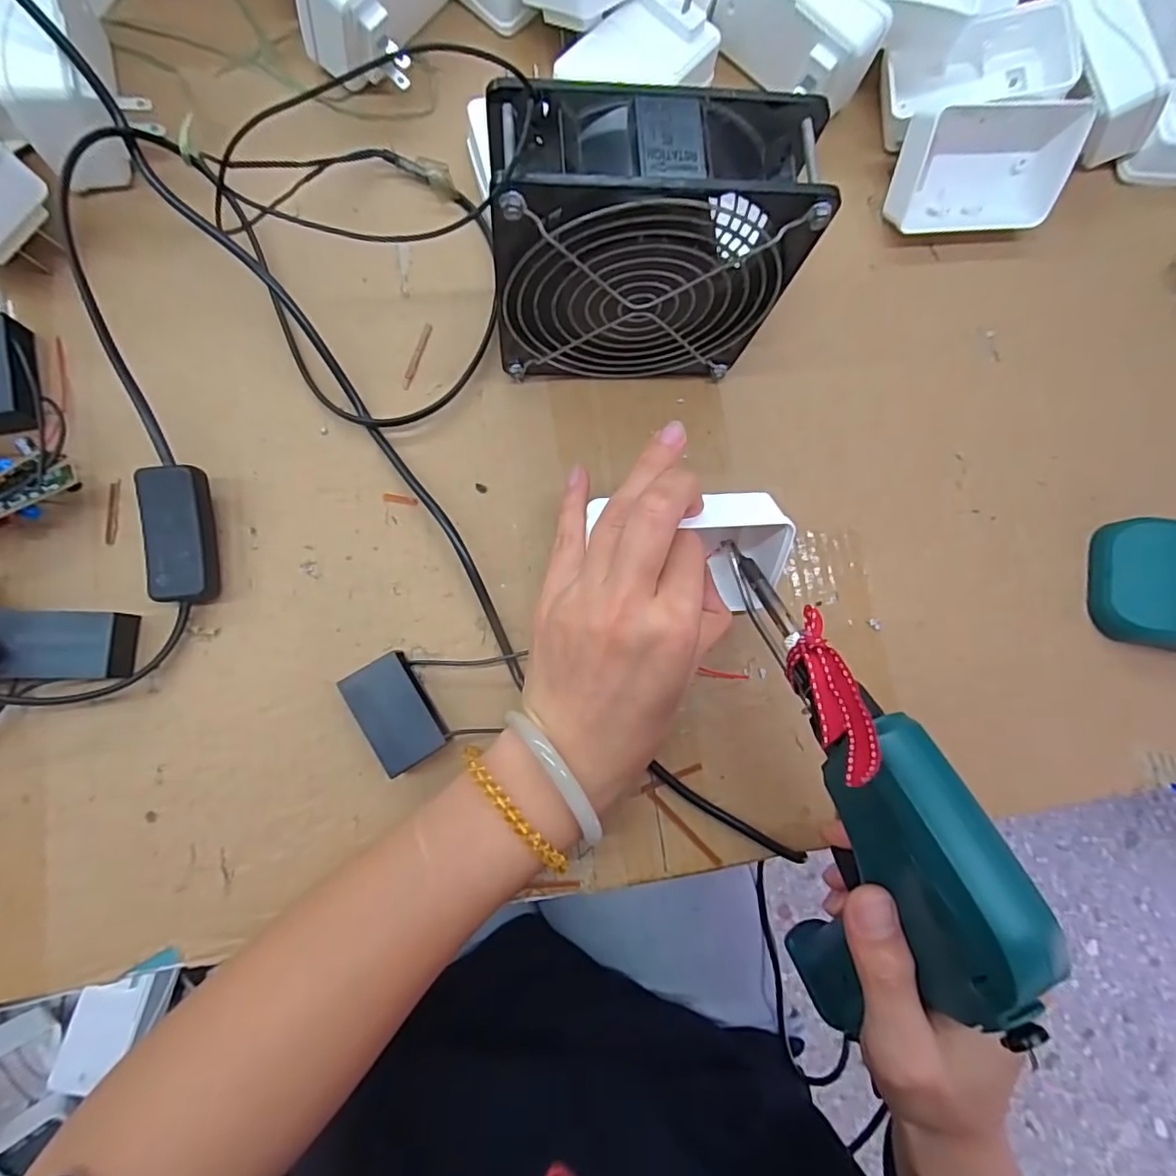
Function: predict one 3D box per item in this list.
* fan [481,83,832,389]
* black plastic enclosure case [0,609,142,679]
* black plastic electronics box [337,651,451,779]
[{"bbox_3d":[0.021,-0.138,0.248,0.117,0.120,0.043,-2,83,-6],"label":"fan"},{"bbox_3d":[-0.224,0.025,0.248,0.046,0.020,0.028,1,82,-6],"label":"black plastic enclosure case"},{"bbox_3d":[-0.085,0.055,0.259,0.030,0.020,0.047,-31,87,-9],"label":"black plastic electronics box"}]

